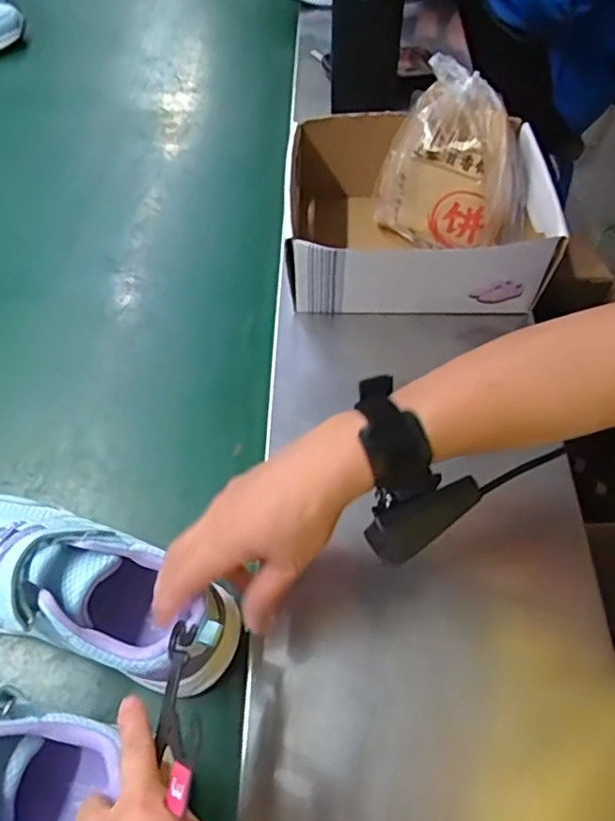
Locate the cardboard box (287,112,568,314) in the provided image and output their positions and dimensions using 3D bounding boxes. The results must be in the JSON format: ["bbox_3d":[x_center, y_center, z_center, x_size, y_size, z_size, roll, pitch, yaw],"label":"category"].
[{"bbox_3d":[0.098,-0.183,0.570,0.228,0.093,0.196,-1,56,0],"label":"cardboard box"}]

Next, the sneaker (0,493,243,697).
[{"bbox_3d":[-0.156,0.112,0.389,0.238,0.086,0.085,16,57,20],"label":"sneaker"}]

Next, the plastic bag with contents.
[{"bbox_3d":[0.141,-0.223,0.555,0.129,0.128,0.079,33,62,21],"label":"plastic bag with contents"}]

